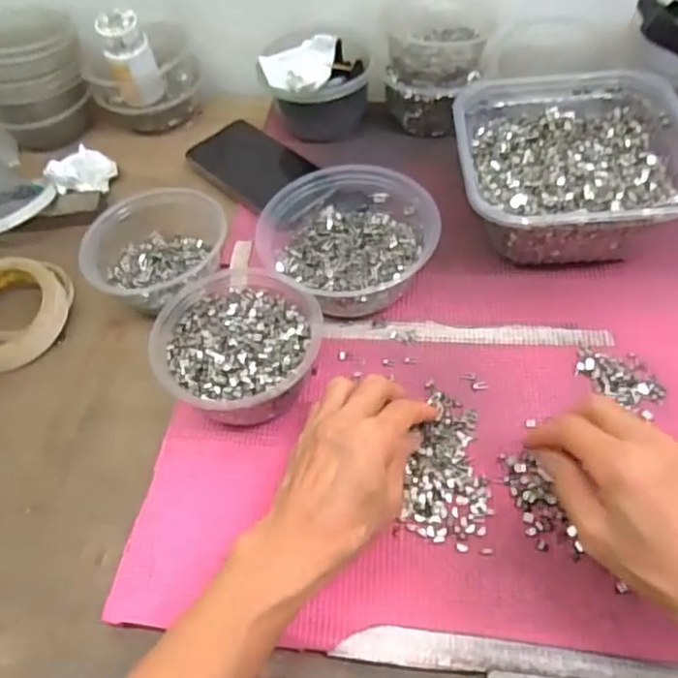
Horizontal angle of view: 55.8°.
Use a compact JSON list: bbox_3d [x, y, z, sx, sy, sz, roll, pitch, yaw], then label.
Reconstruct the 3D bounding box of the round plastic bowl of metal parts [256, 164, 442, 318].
[{"bbox_3d":[0.007,-0.085,0.519,0.142,0.063,0.162,4,53,9],"label":"round plastic bowl of metal parts"}]

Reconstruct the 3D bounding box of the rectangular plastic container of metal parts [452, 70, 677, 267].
[{"bbox_3d":[0.184,-0.136,0.527,0.172,0.078,0.179,-3,53,4],"label":"rectangular plastic container of metal parts"}]

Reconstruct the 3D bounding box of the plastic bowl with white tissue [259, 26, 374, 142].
[{"bbox_3d":[-0.020,-0.255,0.621,0.100,0.092,0.109,-3,53,4],"label":"plastic bowl with white tissue"}]

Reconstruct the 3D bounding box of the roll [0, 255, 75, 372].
[{"bbox_3d":[-0.275,-0.022,0.539,0.103,0.041,0.095,-3,53,4],"label":"roll"}]

